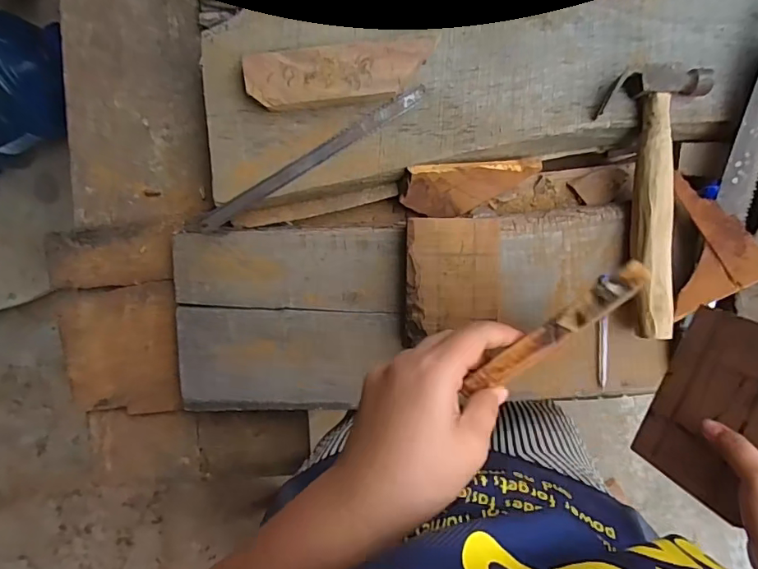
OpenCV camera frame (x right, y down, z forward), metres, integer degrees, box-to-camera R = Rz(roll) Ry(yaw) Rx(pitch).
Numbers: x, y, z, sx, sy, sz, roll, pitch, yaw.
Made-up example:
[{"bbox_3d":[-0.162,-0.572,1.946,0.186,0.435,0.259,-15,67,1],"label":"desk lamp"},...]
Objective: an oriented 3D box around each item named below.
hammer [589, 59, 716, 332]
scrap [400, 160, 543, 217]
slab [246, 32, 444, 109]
[{"bbox_3d":[0.305,-0.090,0.541,0.106,0.026,0.294,0,93,5],"label":"hammer"},{"bbox_3d":[0.106,-0.116,0.575,0.156,0.020,0.070,-9,135,1],"label":"scrap"},{"bbox_3d":[-0.042,-0.239,0.546,0.210,0.025,0.060,-8,92,6],"label":"slab"}]

